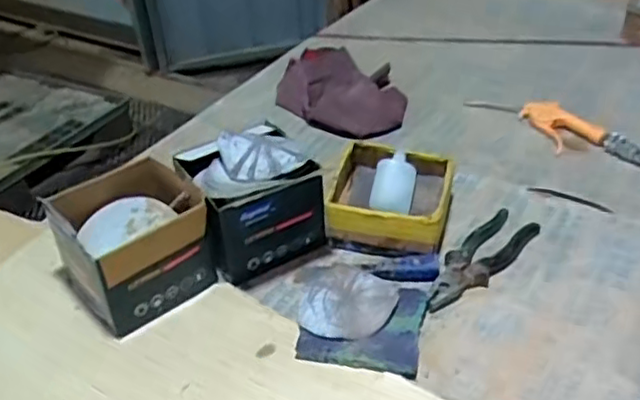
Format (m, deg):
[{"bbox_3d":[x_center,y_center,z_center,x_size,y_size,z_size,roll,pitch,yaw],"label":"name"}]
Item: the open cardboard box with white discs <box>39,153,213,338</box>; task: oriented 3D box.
[{"bbox_3d":[-0.221,0.040,0.736,0.147,0.109,0.181,-31,45,-32],"label":"open cardboard box with white discs"}]

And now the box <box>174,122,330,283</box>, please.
[{"bbox_3d":[-0.081,-0.003,0.758,0.134,0.143,0.128,-22,41,-24],"label":"box"}]

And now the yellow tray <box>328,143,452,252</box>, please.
[{"bbox_3d":[0.091,0.000,0.806,0.143,0.065,0.143,10,39,16],"label":"yellow tray"}]

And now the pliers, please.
[{"bbox_3d":[0.184,0.066,0.747,0.060,0.023,0.187,29,48,35],"label":"pliers"}]

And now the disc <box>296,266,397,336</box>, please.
[{"bbox_3d":[0.031,0.108,0.694,0.100,0.010,0.103,-7,35,5],"label":"disc"}]

